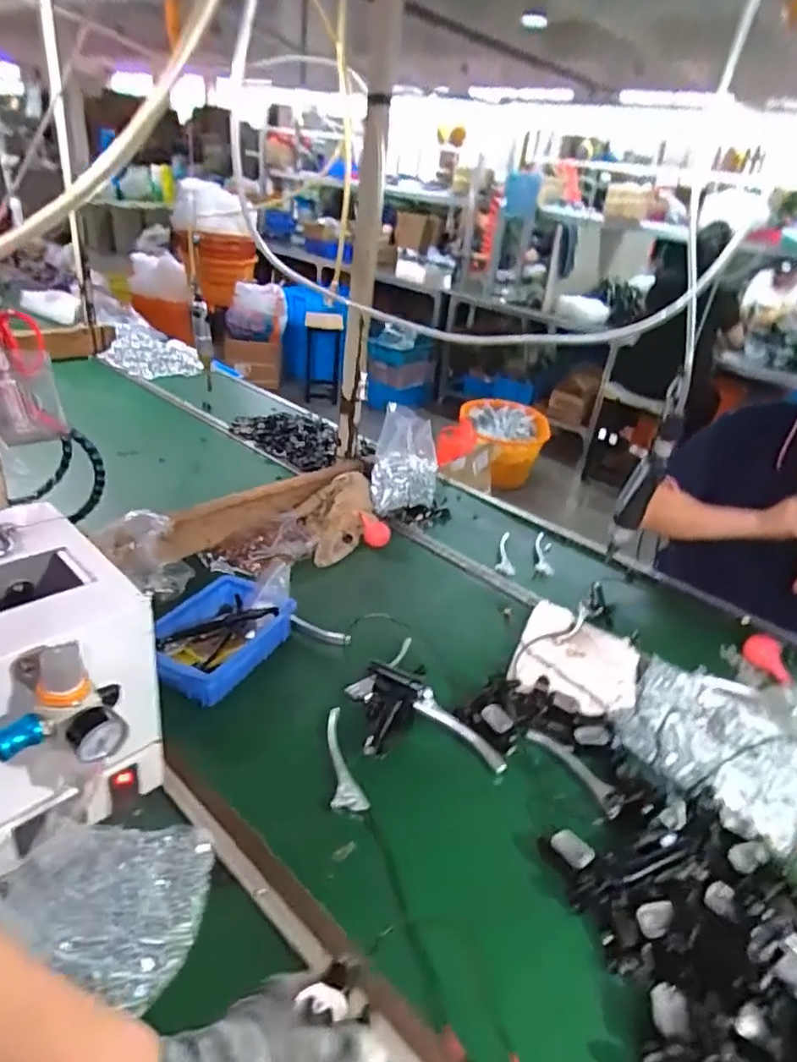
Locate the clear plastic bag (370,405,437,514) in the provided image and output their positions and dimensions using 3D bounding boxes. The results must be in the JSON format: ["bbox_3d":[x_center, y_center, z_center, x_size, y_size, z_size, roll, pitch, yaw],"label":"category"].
[{"bbox_3d":[0.017,-0.152,1.269,0.136,0.162,0.157,5,31,-3],"label":"clear plastic bag"}]

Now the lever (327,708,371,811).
[{"bbox_3d":[-0.068,0.270,0.726,0.039,0.015,0.139,-2,32,-15],"label":"lever"}]

